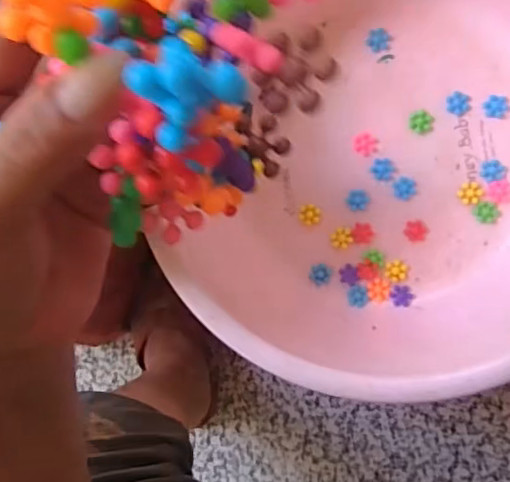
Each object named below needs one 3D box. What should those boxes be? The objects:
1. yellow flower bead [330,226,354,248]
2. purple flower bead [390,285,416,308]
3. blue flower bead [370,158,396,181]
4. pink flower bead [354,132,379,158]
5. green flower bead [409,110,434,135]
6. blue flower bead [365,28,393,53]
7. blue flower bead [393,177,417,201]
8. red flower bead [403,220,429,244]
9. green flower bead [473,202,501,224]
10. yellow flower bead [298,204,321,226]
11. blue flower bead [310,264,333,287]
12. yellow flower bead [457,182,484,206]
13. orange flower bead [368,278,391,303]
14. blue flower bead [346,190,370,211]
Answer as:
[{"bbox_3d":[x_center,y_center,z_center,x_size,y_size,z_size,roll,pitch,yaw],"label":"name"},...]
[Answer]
[{"bbox_3d":[0.104,-0.004,0.685,0.026,0.004,0.025,-11,91,9],"label":"yellow flower bead"},{"bbox_3d":[0.175,0.065,0.677,0.026,0.006,0.027,0,93,9],"label":"purple flower bead"},{"bbox_3d":[0.152,-0.085,0.674,0.027,0.004,0.027,0,93,9],"label":"blue flower bead"},{"bbox_3d":[0.133,-0.115,0.678,0.029,0.004,0.028,-1,92,9],"label":"pink flower bead"},{"bbox_3d":[0.195,-0.138,0.664,0.028,0.004,0.025,44,98,5],"label":"green flower bead"},{"bbox_3d":[0.145,-0.236,0.667,0.029,0.004,0.026,45,98,5],"label":"blue flower bead"},{"bbox_3d":[0.177,-0.062,0.671,0.025,0.004,0.028,45,98,5],"label":"blue flower bead"},{"bbox_3d":[0.190,-0.012,0.670,0.028,0.004,0.025,45,98,5],"label":"red flower bead"},{"bbox_3d":[0.266,-0.032,0.654,0.026,0.004,0.025,0,93,9],"label":"green flower bead"},{"bbox_3d":[0.066,-0.031,0.691,0.025,0.004,0.026,8,94,9],"label":"yellow flower bead"},{"bbox_3d":[0.080,0.041,0.690,0.025,0.004,0.025,0,93,9],"label":"blue flower bead"},{"bbox_3d":[0.250,-0.055,0.658,0.024,0.004,0.026,0,93,9],"label":"yellow flower bead"},{"bbox_3d":[0.148,0.059,0.680,0.026,0.004,0.029,0,93,9],"label":"orange flower bead"},{"bbox_3d":[0.123,-0.049,0.680,0.027,0.004,0.024,0,92,9],"label":"blue flower bead"}]

